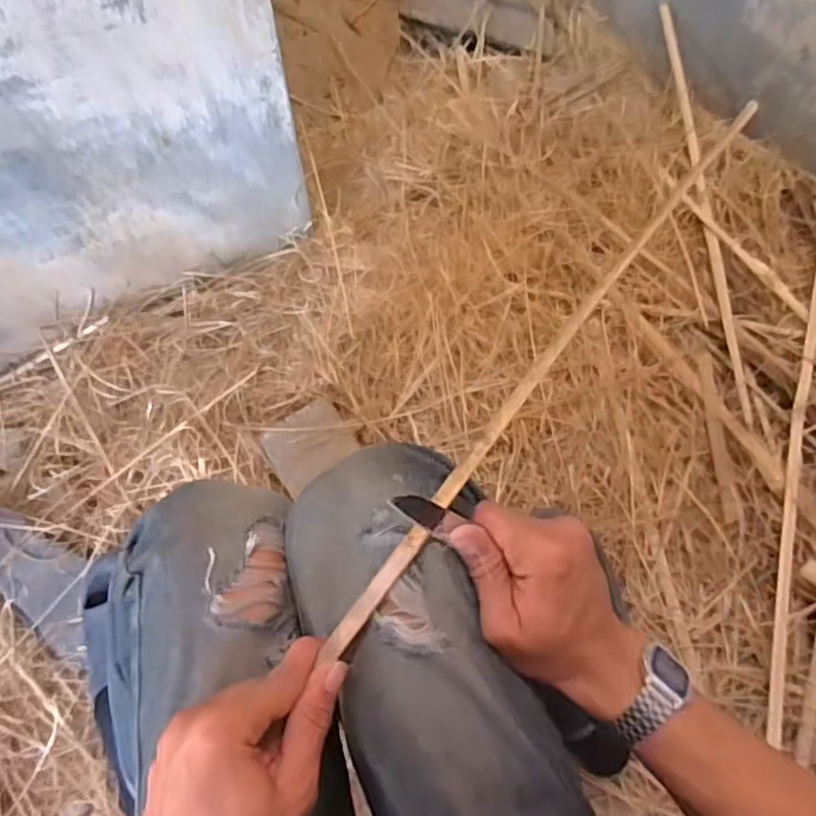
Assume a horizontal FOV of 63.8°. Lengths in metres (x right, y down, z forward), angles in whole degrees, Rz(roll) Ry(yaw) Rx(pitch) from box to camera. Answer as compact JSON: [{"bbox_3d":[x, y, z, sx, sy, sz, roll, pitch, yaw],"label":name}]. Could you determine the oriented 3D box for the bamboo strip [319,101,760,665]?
[{"bbox_3d":[0.091,-0.032,0.403,0.014,0.010,0.437,37,80,12],"label":"bamboo strip"}]

